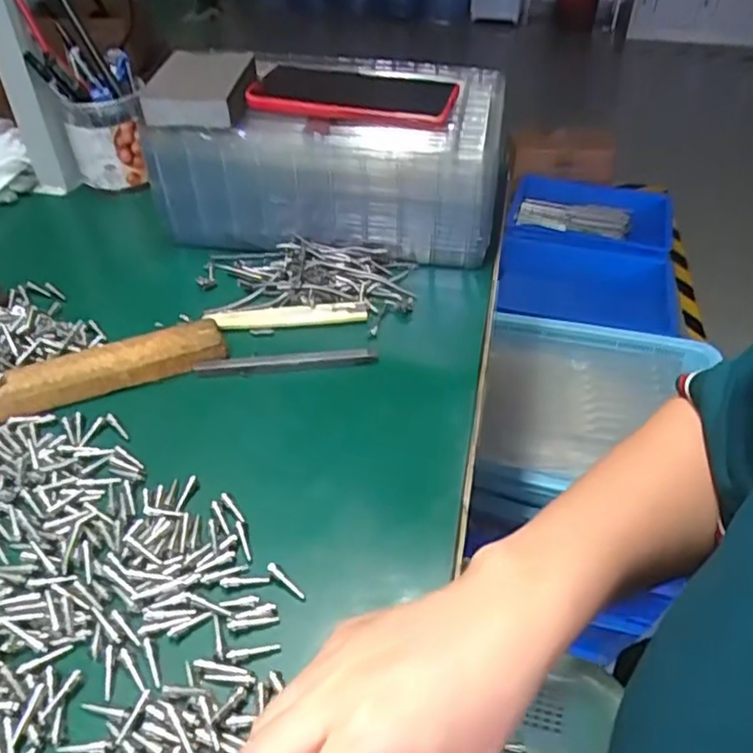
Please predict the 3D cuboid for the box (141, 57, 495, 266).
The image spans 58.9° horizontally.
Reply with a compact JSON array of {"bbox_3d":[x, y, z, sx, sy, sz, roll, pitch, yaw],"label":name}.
[{"bbox_3d":[-0.033,-0.192,0.590,0.276,0.118,0.172,7,42,8],"label":"box"}]

